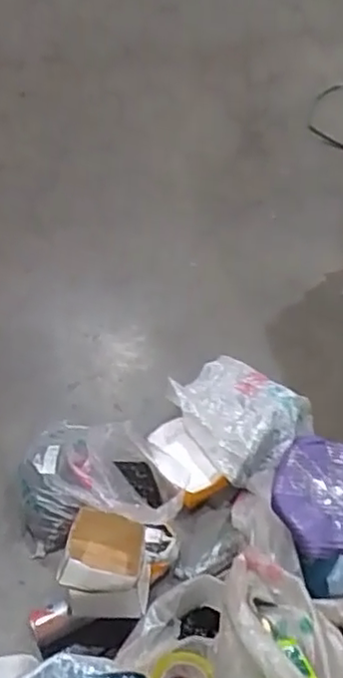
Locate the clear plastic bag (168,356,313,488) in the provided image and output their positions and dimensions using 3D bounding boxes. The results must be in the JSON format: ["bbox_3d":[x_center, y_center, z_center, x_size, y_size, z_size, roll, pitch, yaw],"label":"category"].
[{"bbox_3d":[0.168,0.161,1.512,0.282,0.087,0.300,-33,59,-27],"label":"clear plastic bag"}]

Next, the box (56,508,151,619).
[{"bbox_3d":[-0.124,0.421,1.218,0.163,0.146,0.178,4,50,1],"label":"box"}]

